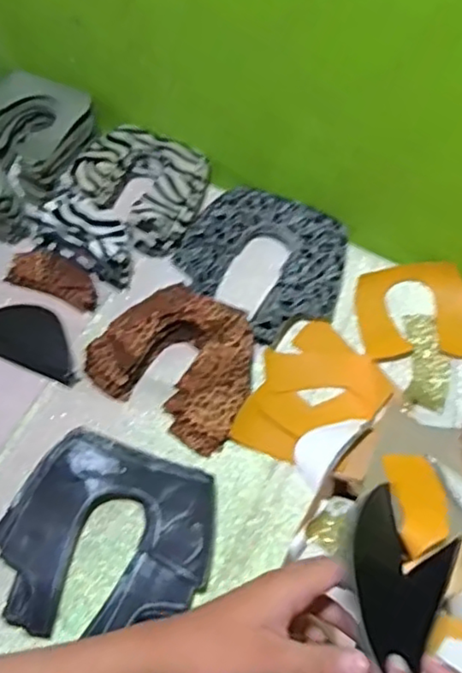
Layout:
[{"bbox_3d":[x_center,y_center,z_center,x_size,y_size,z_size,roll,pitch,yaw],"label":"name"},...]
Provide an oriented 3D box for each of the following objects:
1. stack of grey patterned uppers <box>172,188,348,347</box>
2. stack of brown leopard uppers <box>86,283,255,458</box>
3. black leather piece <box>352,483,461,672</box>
[{"bbox_3d":[0.042,-0.093,0.754,0.192,0.033,0.171,40,67,18],"label":"stack of grey patterned uppers"},{"bbox_3d":[-0.055,0.021,0.685,0.177,0.046,0.142,31,64,14],"label":"stack of brown leopard uppers"},{"bbox_3d":[0.100,0.144,0.398,0.071,0.012,0.102,7,46,40],"label":"black leather piece"}]

